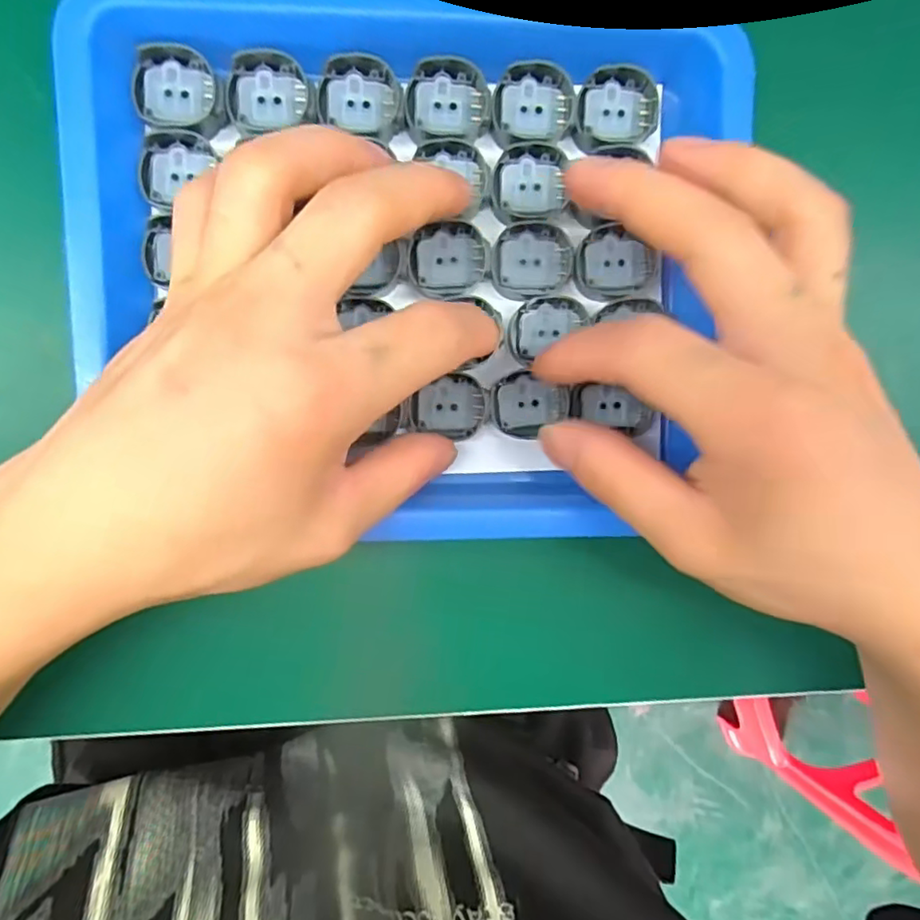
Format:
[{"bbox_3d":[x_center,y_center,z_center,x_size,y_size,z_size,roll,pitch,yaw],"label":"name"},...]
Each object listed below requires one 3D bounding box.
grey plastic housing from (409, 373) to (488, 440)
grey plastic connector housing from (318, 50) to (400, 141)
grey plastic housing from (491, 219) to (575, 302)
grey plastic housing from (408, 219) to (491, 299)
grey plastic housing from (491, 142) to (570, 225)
[{"bbox_3d":[-0.004,-0.019,0.214,0.026,0.004,0.022,4,94,-5],"label":"grey plastic housing"},{"bbox_3d":[-0.033,-0.123,0.200,0.026,0.006,0.025,13,93,-6],"label":"grey plastic connector housing"},{"bbox_3d":[0.026,-0.071,0.210,0.029,0.004,0.026,-9,95,-4],"label":"grey plastic housing"},{"bbox_3d":[-0.004,-0.070,0.210,0.028,0.006,0.024,-17,96,-4],"label":"grey plastic housing"},{"bbox_3d":[0.024,-0.096,0.208,0.027,0.005,0.026,0,94,-5],"label":"grey plastic housing"}]

